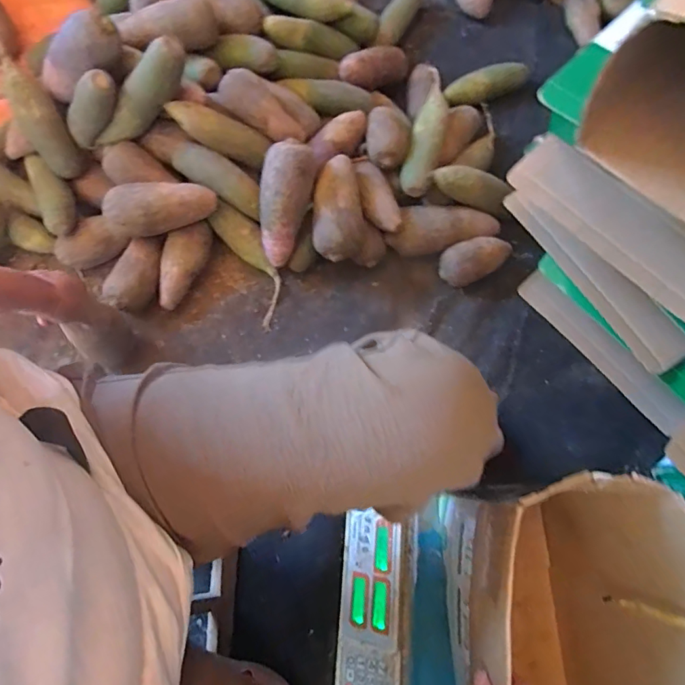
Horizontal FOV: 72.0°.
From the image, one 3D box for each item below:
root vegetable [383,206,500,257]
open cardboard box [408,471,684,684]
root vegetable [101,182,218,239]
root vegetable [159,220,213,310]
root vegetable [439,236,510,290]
[{"bbox_3d":[0.178,-0.196,0.835,0.199,0.065,0.082,2,72,-1],"label":"root vegetable"},{"bbox_3d":[0.206,0.346,0.489,0.205,0.331,0.386,2,72,-1],"label":"open cardboard box"},{"bbox_3d":[-0.290,-0.216,0.767,0.170,0.080,0.067,-15,73,-7],"label":"root vegetable"},{"bbox_3d":[-0.274,-0.134,0.804,0.056,0.057,0.161,23,87,5],"label":"root vegetable"},{"bbox_3d":[0.233,-0.146,0.825,0.130,0.064,0.064,-19,74,-8],"label":"root vegetable"}]

